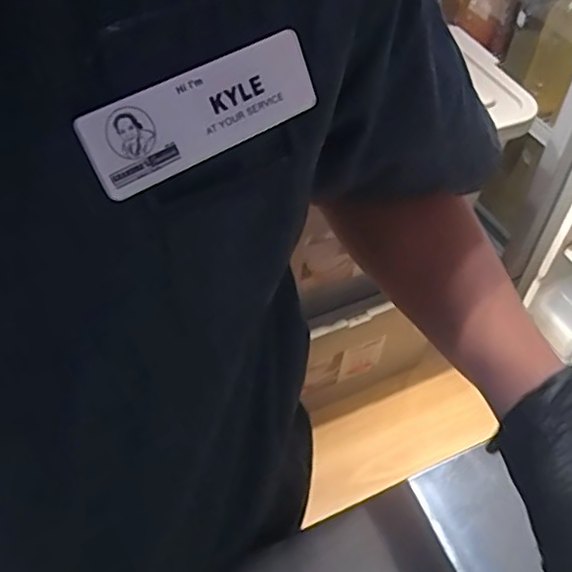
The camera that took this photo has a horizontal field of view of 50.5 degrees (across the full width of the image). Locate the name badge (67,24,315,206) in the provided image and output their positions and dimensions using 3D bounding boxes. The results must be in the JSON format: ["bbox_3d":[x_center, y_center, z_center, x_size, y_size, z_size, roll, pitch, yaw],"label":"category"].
[{"bbox_3d":[-0.025,-0.053,0.186,0.076,0.026,0.004,-32,28,-21],"label":"name badge"}]

